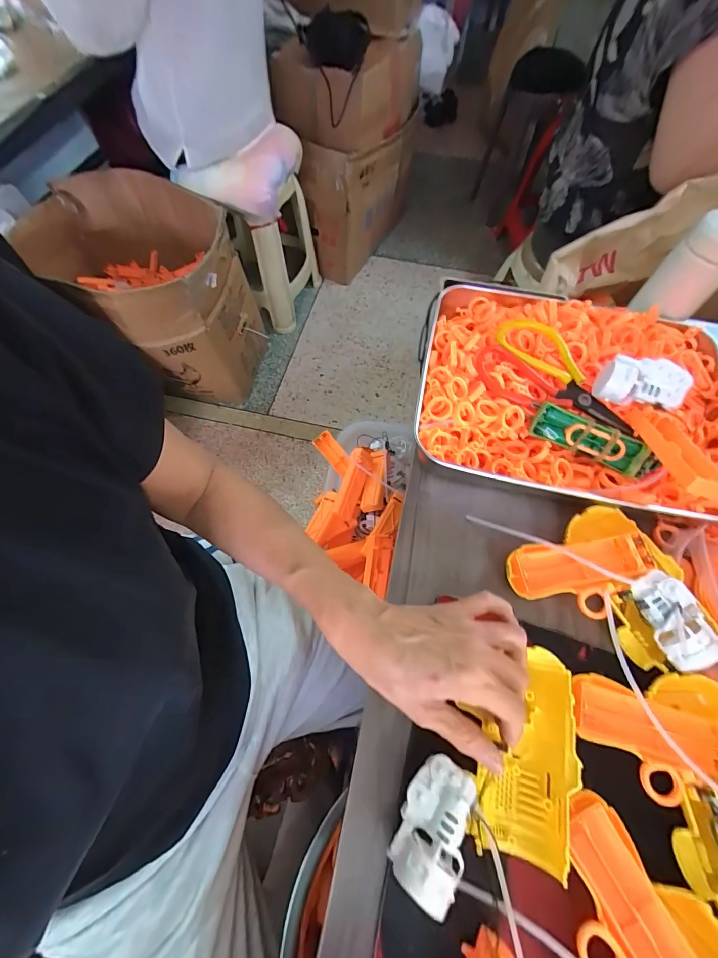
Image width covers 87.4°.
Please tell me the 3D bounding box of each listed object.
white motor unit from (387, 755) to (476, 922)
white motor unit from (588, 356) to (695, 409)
[{"bbox_3d":[0.048,0.225,0.248,0.041,0.046,0.070,21,65,9],"label":"white motor unit"},{"bbox_3d":[0.262,-0.089,0.347,0.072,0.033,0.036,16,64,7],"label":"white motor unit"}]

